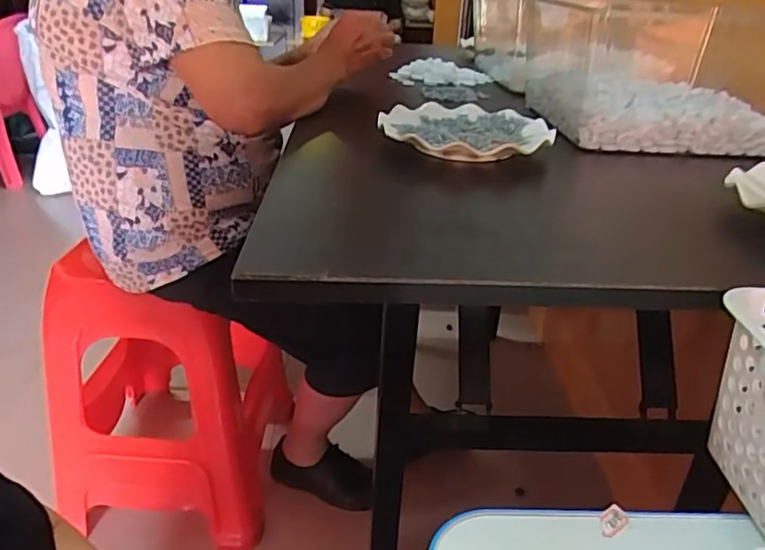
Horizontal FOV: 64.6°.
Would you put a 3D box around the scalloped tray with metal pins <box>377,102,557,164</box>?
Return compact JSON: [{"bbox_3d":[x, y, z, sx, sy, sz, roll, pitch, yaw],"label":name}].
[{"bbox_3d":[0.087,-0.156,0.657,0.174,0.030,0.160,5,27,4],"label":"scalloped tray with metal pins"}]

